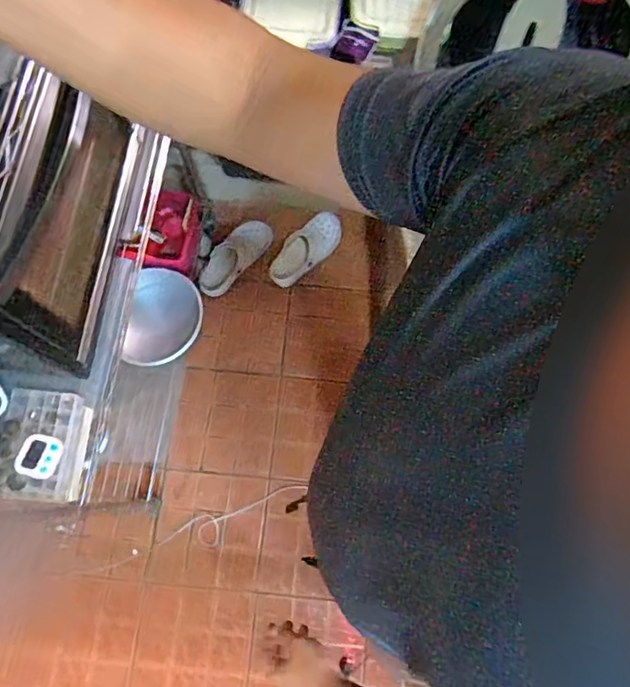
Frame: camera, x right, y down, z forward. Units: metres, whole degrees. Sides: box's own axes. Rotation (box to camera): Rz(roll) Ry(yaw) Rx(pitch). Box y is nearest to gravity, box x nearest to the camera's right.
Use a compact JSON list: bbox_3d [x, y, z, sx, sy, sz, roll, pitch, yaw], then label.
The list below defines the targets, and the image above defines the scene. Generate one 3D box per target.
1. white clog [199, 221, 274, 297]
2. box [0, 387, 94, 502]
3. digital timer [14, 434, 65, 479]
[{"bbox_3d":[-0.246,-0.272,1.623,0.105,0.087,0.292,44,78,11],"label":"white clog"},{"bbox_3d":[-0.468,0.172,0.884,0.127,0.076,0.181,4,74,1],"label":"box"},{"bbox_3d":[-0.447,0.184,0.847,0.061,0.017,0.067,8,61,-11],"label":"digital timer"}]

